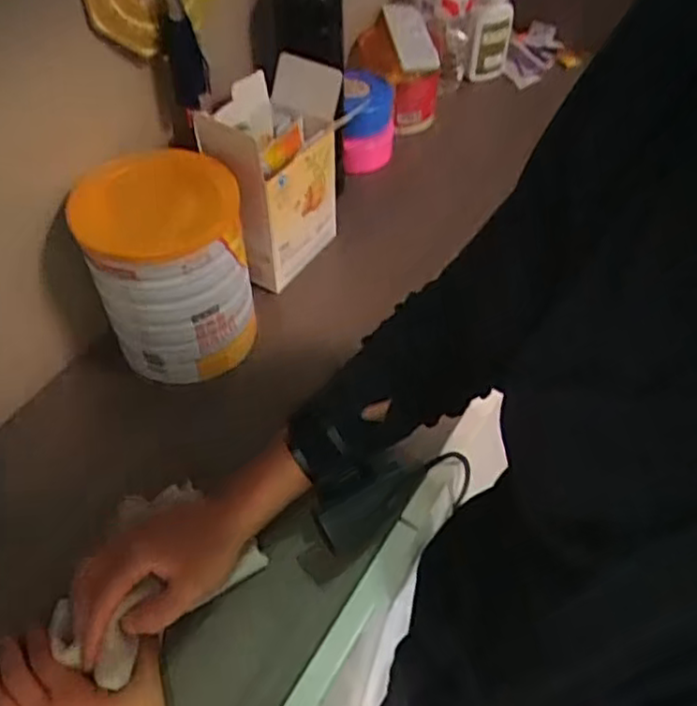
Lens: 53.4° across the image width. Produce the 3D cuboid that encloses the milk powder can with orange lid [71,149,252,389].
[{"bbox_3d":[-0.155,-0.074,0.604,0.121,0.150,0.135,-20,54,-16],"label":"milk powder can with orange lid"}]

